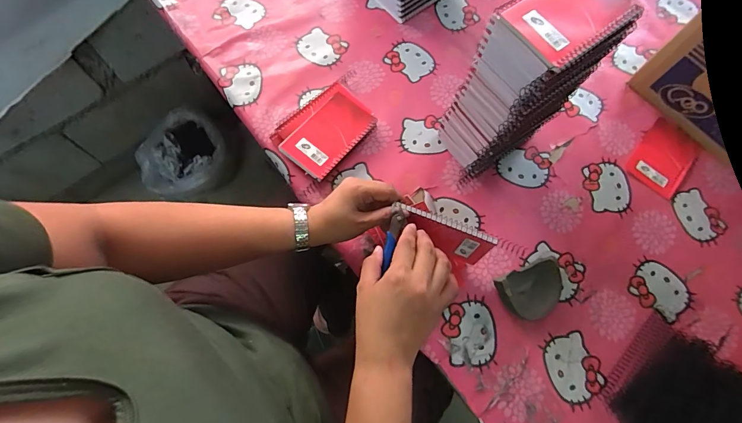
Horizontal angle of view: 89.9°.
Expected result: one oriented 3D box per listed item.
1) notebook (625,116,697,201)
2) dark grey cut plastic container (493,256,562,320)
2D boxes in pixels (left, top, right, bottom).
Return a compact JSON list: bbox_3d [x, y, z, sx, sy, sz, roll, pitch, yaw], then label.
[{"bbox_3d":[0.471,-0.088,0.595,0.085,0.004,0.123,41,75,10],"label":"notebook"},{"bbox_3d":[0.223,0.107,0.508,0.088,0.029,0.065,-25,75,-10],"label":"dark grey cut plastic container"}]

